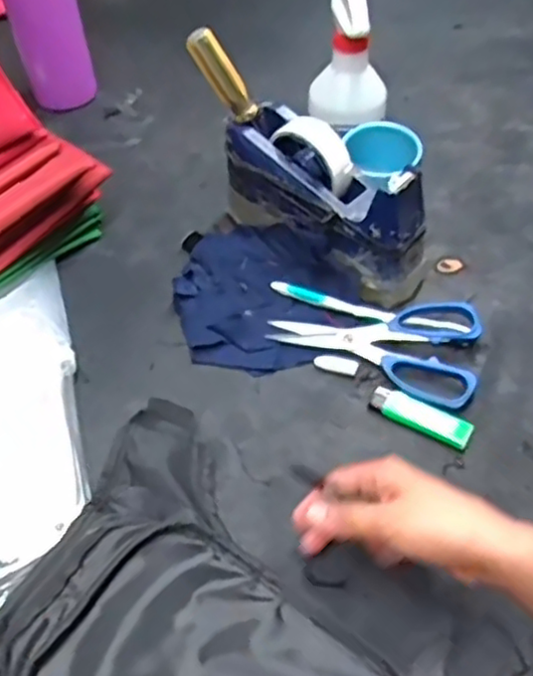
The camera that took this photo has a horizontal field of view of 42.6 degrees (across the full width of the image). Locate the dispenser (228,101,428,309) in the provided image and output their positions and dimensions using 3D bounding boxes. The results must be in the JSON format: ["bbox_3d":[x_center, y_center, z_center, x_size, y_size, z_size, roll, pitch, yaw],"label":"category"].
[{"bbox_3d":[0.053,-0.122,0.621,0.199,0.110,0.072,32,59,25],"label":"dispenser"}]

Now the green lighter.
[{"bbox_3d":[0.122,0.060,0.537,0.080,0.012,0.024,24,56,20],"label":"green lighter"}]

